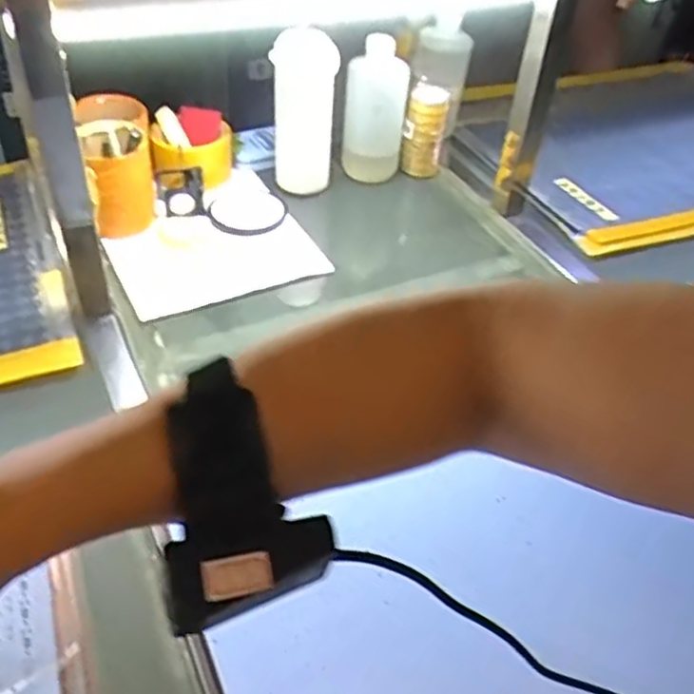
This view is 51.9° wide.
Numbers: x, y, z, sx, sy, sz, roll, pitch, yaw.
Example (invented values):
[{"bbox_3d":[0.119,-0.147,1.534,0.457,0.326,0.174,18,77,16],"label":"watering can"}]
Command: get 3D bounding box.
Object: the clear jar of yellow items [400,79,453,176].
[{"bbox_3d":[0.099,-0.276,0.906,0.050,0.124,0.042,10,42,5],"label":"clear jar of yellow items"}]

